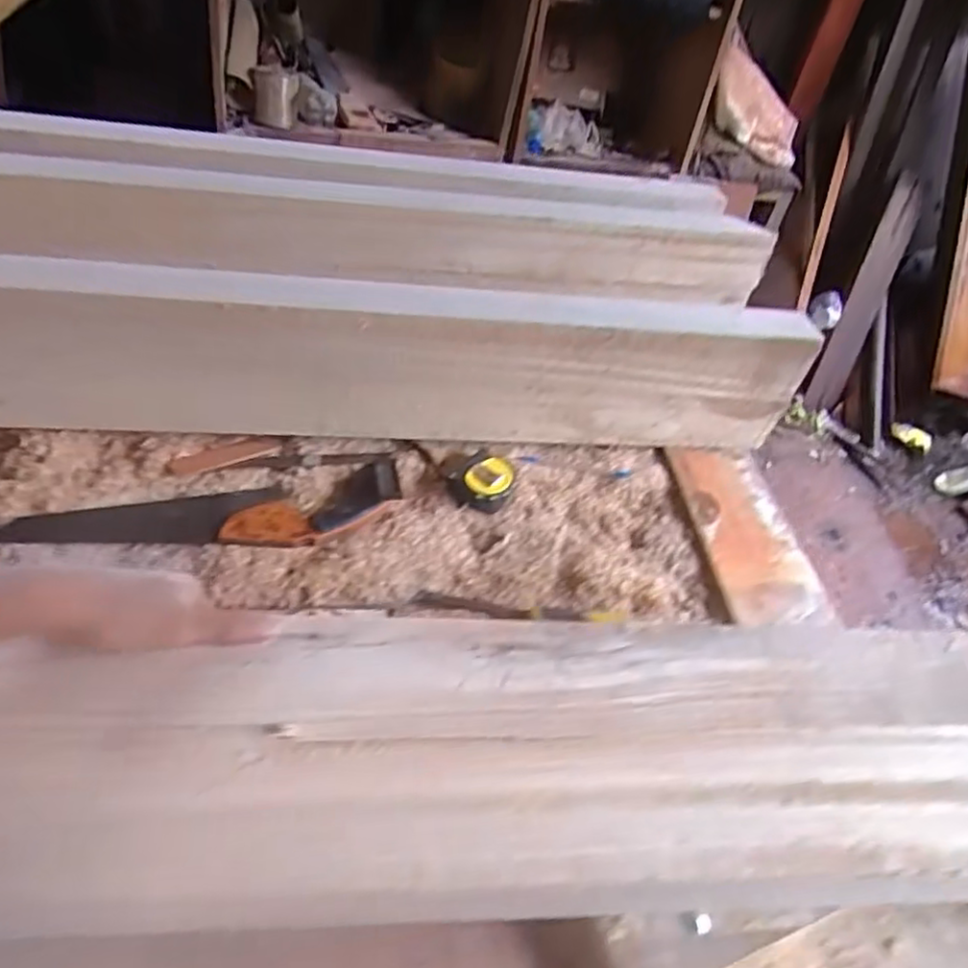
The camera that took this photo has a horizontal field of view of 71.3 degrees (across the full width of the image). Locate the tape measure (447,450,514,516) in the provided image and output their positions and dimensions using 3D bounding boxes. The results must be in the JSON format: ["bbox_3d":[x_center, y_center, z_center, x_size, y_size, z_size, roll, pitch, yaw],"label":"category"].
[{"bbox_3d":[-0.002,-0.004,0.777,0.072,0.033,0.068,9,43,-2],"label":"tape measure"}]

